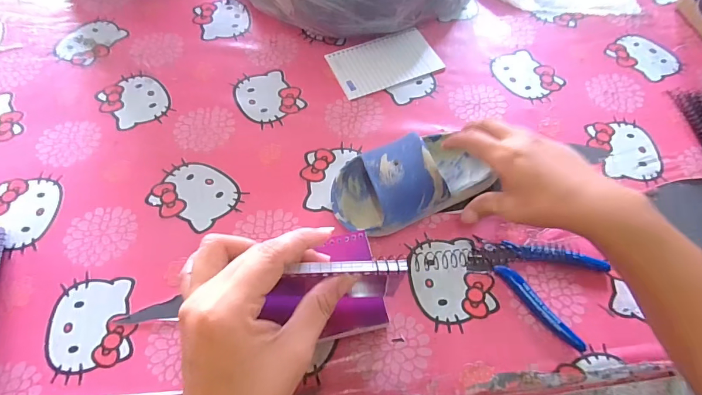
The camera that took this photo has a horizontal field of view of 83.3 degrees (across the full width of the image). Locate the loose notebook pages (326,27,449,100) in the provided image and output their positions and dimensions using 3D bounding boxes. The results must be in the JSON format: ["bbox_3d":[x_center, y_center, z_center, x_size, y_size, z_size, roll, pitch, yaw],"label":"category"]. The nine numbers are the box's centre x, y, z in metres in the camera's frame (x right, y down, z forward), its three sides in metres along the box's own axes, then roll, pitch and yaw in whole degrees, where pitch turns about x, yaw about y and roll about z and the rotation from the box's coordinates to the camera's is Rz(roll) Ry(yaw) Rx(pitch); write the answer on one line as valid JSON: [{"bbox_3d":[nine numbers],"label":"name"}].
[{"bbox_3d":[0.042,-0.170,0.495,0.129,0.007,0.078,-21,63,-12],"label":"loose notebook pages"}]

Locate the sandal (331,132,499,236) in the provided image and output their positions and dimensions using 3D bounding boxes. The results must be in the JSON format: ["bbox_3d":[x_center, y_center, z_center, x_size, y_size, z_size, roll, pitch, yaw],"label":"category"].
[{"bbox_3d":[0.064,-0.024,0.381,0.166,0.054,0.083,-20,63,-12],"label":"sandal"}]

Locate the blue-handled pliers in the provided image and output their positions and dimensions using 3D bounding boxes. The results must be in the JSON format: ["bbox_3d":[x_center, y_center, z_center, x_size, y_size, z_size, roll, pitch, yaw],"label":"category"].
[{"bbox_3d":[0.168,0.068,0.359,0.107,0.015,0.086,31,65,16],"label":"blue-handled pliers"}]

